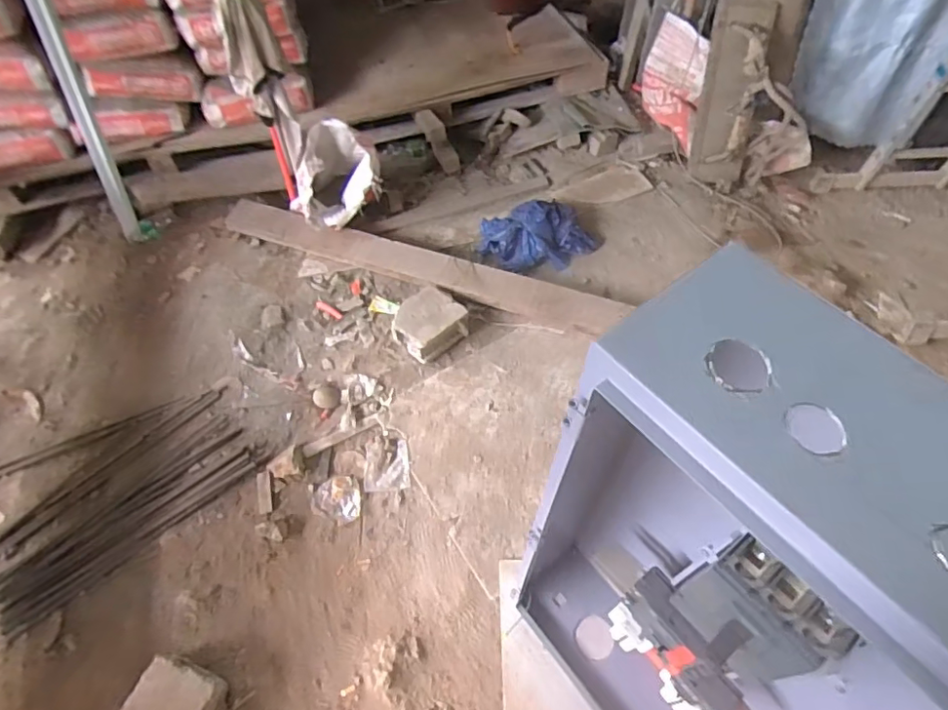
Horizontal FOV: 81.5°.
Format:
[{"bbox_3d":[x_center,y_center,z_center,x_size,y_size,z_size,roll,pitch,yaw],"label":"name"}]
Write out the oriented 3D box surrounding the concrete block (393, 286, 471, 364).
[{"bbox_3d":[-0.141,-0.102,1.716,0.214,0.089,0.194,-36,62,-21],"label":"concrete block"}]

